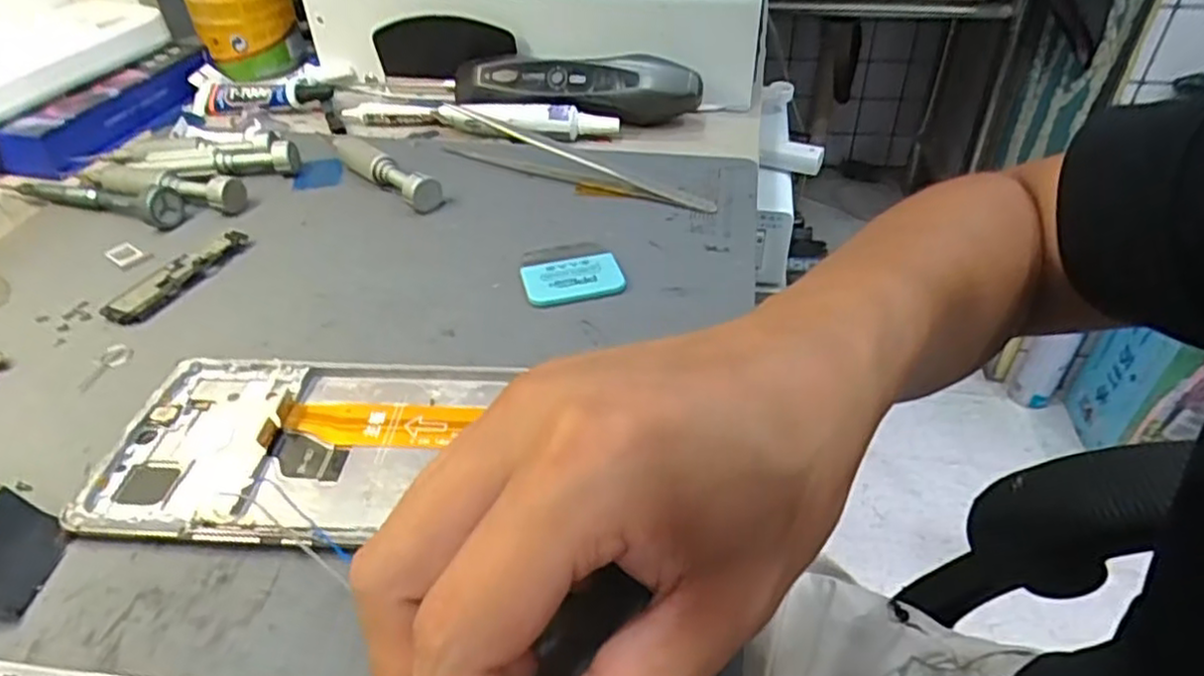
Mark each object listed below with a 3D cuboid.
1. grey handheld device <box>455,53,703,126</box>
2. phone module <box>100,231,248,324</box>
[{"bbox_3d":[-0.017,-0.143,0.411,0.144,0.034,0.035,4,41,5],"label":"grey handheld device"},{"bbox_3d":[-0.179,-0.027,0.305,0.017,0.006,0.065,16,43,19],"label":"phone module"}]

